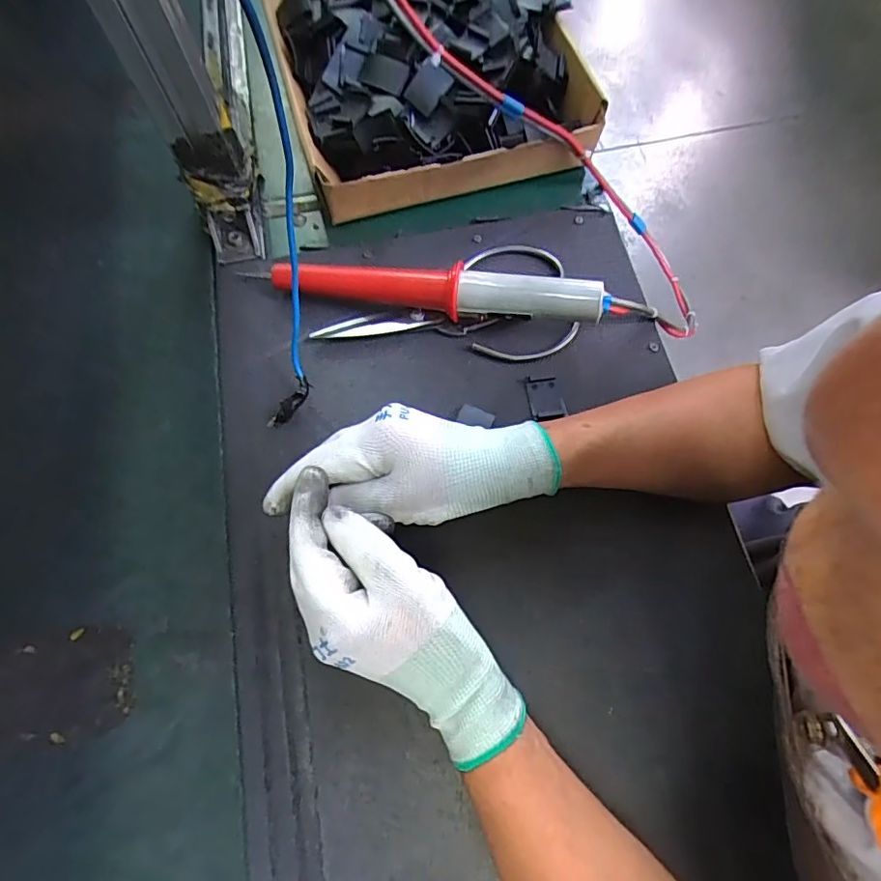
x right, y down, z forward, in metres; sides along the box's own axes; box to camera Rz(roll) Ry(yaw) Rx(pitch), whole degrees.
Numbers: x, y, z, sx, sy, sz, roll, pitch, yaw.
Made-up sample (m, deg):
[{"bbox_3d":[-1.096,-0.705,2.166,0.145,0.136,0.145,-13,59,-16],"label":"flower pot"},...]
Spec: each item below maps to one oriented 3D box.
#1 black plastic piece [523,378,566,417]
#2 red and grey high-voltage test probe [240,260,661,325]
[{"bbox_3d":[0.078,-0.033,0.400,0.025,0.005,0.033,-7,70,-1],"label":"black plastic piece"},{"bbox_3d":[0.002,-0.111,0.408,0.301,0.045,0.029,8,70,5],"label":"red and grey high-voltage test probe"}]

